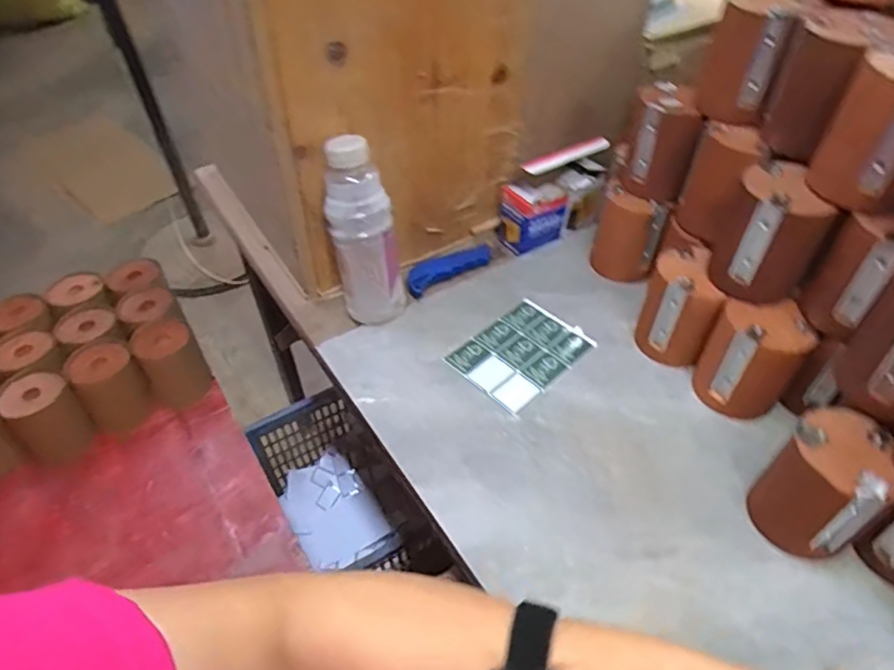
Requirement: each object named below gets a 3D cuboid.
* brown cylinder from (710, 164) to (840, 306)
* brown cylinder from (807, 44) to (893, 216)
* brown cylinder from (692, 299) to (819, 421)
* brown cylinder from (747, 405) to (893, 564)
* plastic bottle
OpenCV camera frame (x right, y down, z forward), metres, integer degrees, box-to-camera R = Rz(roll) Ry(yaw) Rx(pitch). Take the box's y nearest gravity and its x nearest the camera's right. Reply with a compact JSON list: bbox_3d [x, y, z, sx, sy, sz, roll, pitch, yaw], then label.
[{"bbox_3d":[0.291,-0.091,0.530,0.079,0.103,0.079,24,52,22],"label":"brown cylinder"},{"bbox_3d":[0.337,-0.154,0.446,0.078,0.100,0.072,29,53,25],"label":"brown cylinder"},{"bbox_3d":[0.289,0.022,0.560,0.080,0.096,0.073,28,53,25],"label":"brown cylinder"},{"bbox_3d":[0.296,0.117,0.462,0.079,0.094,0.078,0,47,0],"label":"brown cylinder"},{"bbox_3d":[-0.086,-0.102,0.612,0.067,0.188,0.063,-10,47,-8],"label":"plastic bottle"}]

